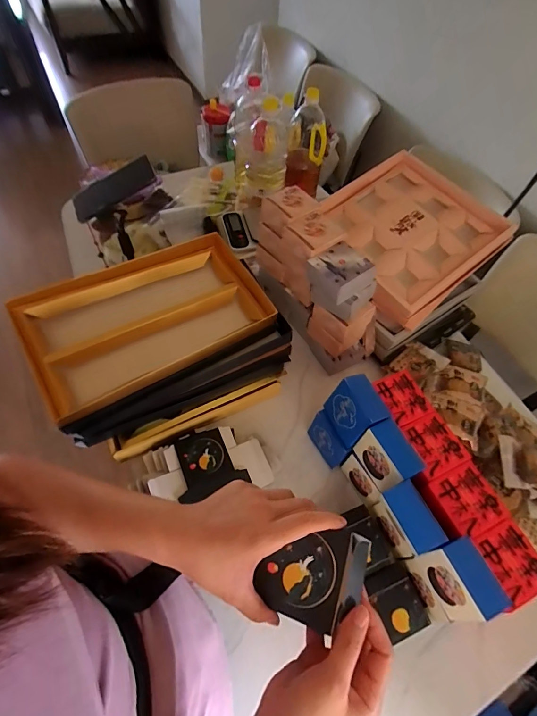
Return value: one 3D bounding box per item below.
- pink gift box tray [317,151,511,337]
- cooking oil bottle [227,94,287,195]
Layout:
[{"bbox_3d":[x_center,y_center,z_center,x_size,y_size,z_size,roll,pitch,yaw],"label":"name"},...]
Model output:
[{"bbox_3d":[0.324,-0.287,0.834,0.358,0.070,0.353,-33,72,-8],"label":"pink gift box tray"},{"bbox_3d":[-0.025,-0.562,0.970,0.149,0.218,0.126,5,57,-2],"label":"cooking oil bottle"}]

